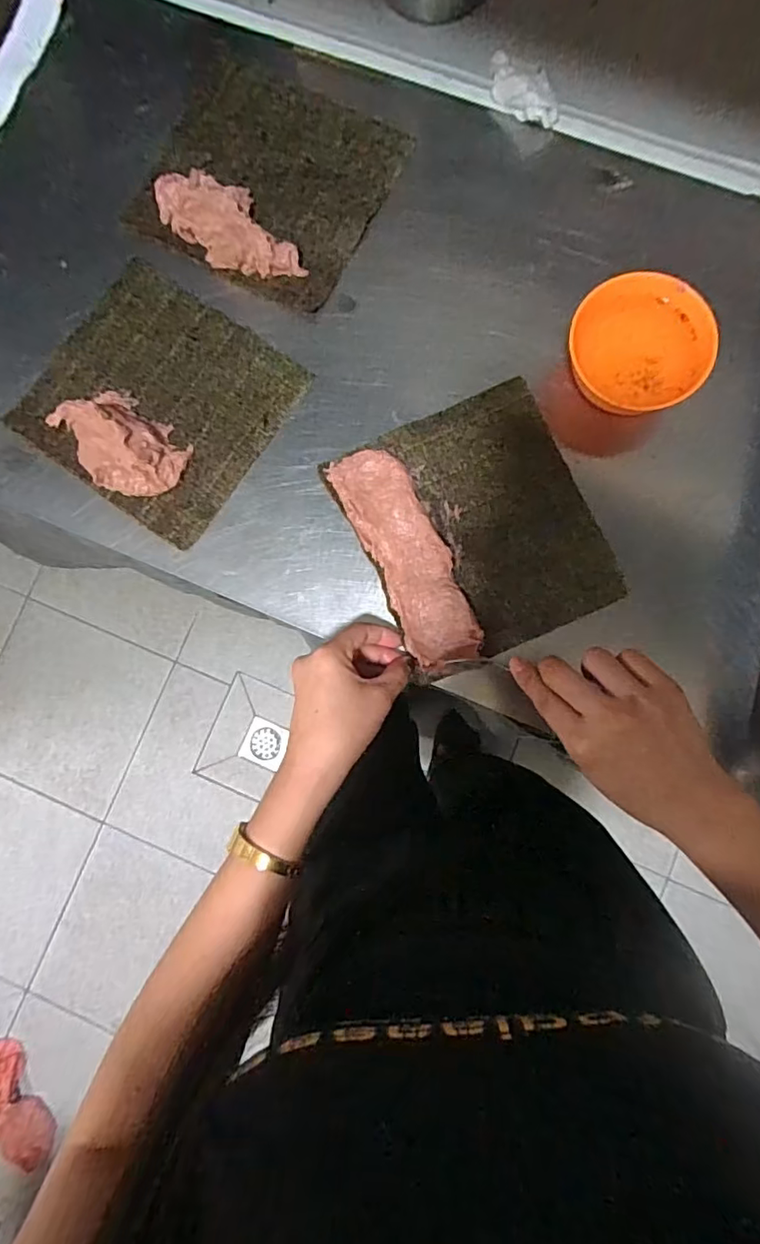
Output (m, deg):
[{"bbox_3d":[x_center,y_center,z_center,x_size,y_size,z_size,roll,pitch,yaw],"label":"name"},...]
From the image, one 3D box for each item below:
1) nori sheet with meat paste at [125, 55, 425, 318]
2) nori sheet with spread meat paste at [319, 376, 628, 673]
[{"bbox_3d":[-0.101,-0.388,0.473,0.203,0.031,0.185,28,87,6],"label":"nori sheet with meat paste"},{"bbox_3d":[0.077,-0.078,0.444,0.178,0.022,0.196,-24,82,1],"label":"nori sheet with spread meat paste"}]

